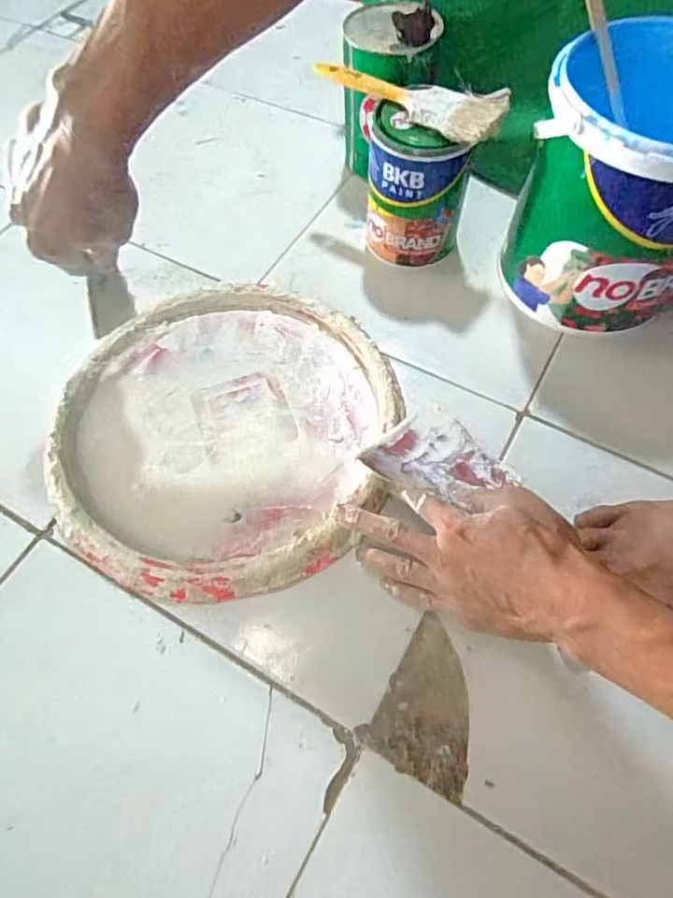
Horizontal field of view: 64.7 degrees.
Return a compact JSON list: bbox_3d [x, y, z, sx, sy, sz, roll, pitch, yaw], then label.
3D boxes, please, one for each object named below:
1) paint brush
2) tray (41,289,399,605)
[{"bbox_3d":[0.057,-0.314,0.475,0.183,0.015,0.055,21,65,11],"label":"paint brush"},{"bbox_3d":[-0.097,-0.021,0.469,0.281,0.024,0.292,0,63,1],"label":"tray"}]

